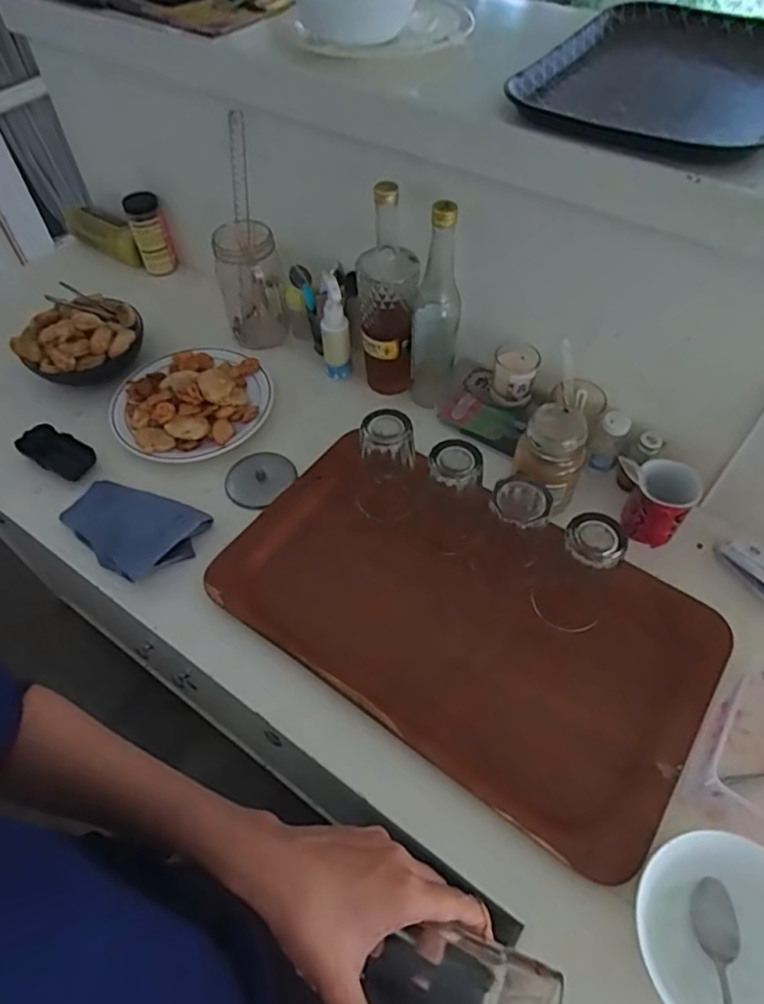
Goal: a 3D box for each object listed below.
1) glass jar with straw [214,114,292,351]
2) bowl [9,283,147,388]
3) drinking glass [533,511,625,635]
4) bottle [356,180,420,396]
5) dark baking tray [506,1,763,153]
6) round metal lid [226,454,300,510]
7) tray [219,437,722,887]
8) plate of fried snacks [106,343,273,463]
[{"bbox_3d":[-0.192,-0.358,0.849,0.088,0.291,0.086,-13,54,-7],"label":"glass jar with straw"},{"bbox_3d":[-0.421,-0.235,0.861,0.147,0.069,0.154,-1,53,2],"label":"bowl"},{"bbox_3d":[0.201,0.067,0.614,0.075,0.114,0.071,24,58,19],"label":"drinking glass"},{"bbox_3d":[0.007,-0.259,0.771,0.072,0.278,0.065,-5,53,-1],"label":"bottle"},{"bbox_3d":[0.295,-0.432,0.612,0.244,0.023,0.340,31,60,22],"label":"dark baking tray"},{"bbox_3d":[-0.153,-0.027,0.777,0.079,0.021,0.091,36,62,25],"label":"round metal lid"},{"bbox_3d":[0.075,0.120,0.651,0.498,0.038,0.280,29,66,19],"label":"tray"},{"bbox_3d":[-0.262,-0.149,0.824,0.208,0.046,0.198,-1,53,2],"label":"plate of fried snacks"}]

